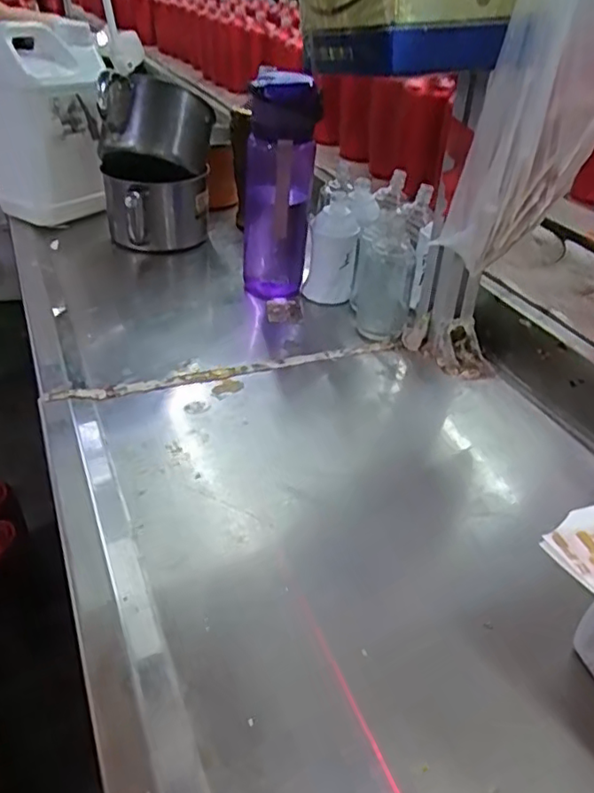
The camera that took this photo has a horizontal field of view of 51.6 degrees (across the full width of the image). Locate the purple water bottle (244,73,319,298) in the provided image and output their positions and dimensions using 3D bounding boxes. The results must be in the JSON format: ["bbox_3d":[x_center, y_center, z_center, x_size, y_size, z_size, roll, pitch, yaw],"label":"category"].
[{"bbox_3d":[-0.020,-0.223,0.673,0.084,0.224,0.069,1,37,0],"label":"purple water bottle"}]

